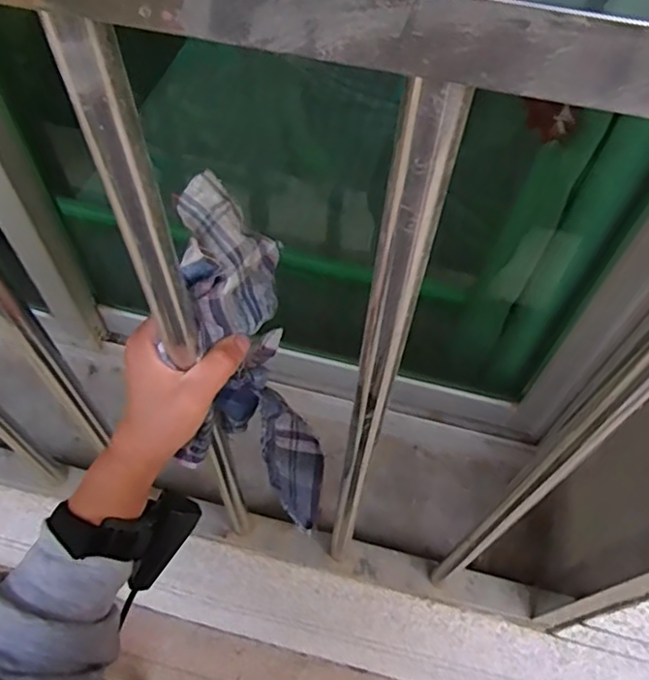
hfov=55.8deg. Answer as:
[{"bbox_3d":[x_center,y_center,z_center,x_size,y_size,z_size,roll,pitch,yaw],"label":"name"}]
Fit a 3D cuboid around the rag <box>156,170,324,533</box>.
[{"bbox_3d":[-0.060,0.033,0.442,0.102,0.290,0.076,-30,47,-19],"label":"rag"}]

